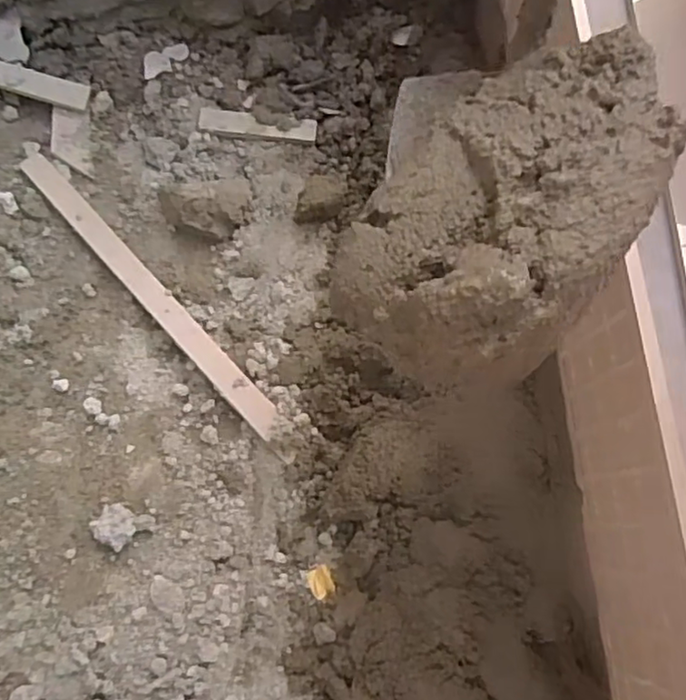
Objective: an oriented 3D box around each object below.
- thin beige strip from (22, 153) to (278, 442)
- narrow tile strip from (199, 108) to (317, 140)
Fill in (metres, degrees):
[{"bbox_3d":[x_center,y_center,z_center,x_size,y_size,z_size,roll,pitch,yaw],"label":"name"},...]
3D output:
[{"bbox_3d":[-0.137,-0.044,0.444,0.021,0.004,0.263,-41,81,-13],"label":"thin beige strip"},{"bbox_3d":[-0.064,-0.173,0.483,0.087,0.005,0.019,4,75,-3],"label":"narrow tile strip"}]

